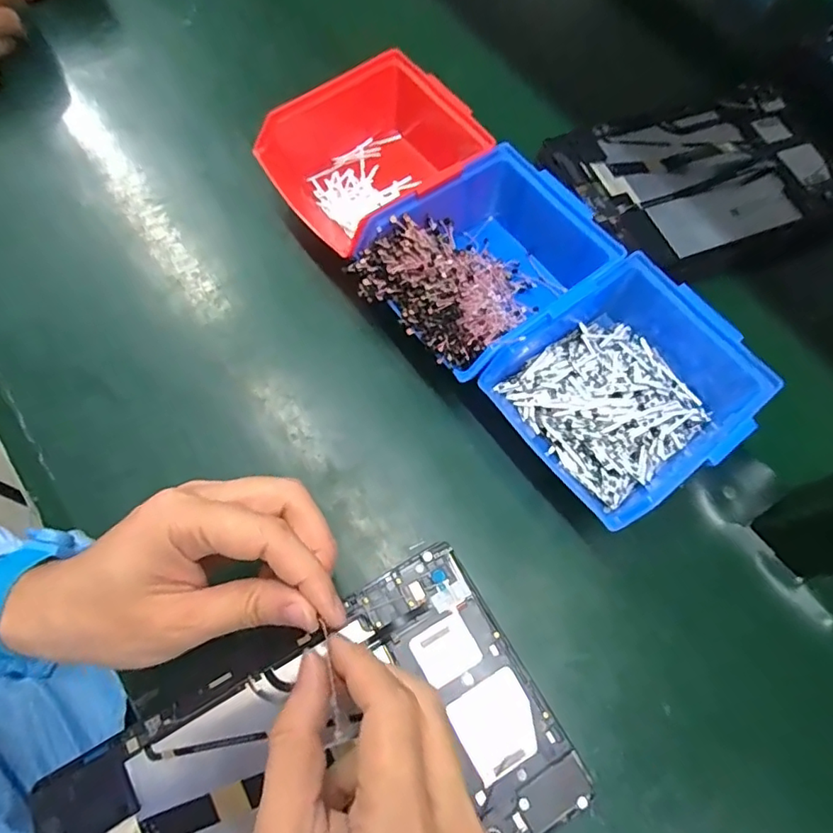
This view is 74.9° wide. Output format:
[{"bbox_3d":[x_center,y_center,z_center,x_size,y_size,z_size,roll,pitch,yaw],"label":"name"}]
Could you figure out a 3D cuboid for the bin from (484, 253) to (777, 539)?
[{"bbox_3d":[0.135,-0.019,0.349,0.143,0.067,0.121,-37,75,-17],"label":"bin"}]

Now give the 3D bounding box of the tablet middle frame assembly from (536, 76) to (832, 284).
[{"bbox_3d":[0.244,-0.202,0.454,0.247,0.013,0.157,-21,71,-11],"label":"tablet middle frame assembly"}]

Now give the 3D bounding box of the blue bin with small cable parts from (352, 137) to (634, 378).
[{"bbox_3d":[0.048,-0.099,0.371,0.160,0.065,0.121,-32,74,-16],"label":"blue bin with small cable parts"}]

